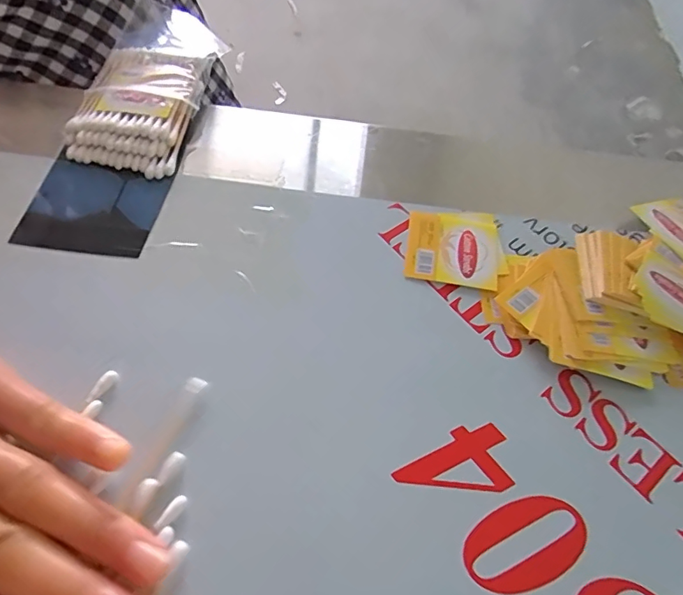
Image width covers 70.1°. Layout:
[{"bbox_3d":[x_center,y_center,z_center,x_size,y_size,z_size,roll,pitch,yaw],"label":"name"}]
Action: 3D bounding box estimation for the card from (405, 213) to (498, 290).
[{"bbox_3d":[0.053,-0.024,0.234,0.042,0.004,0.041,7,58,3],"label":"card"}]

